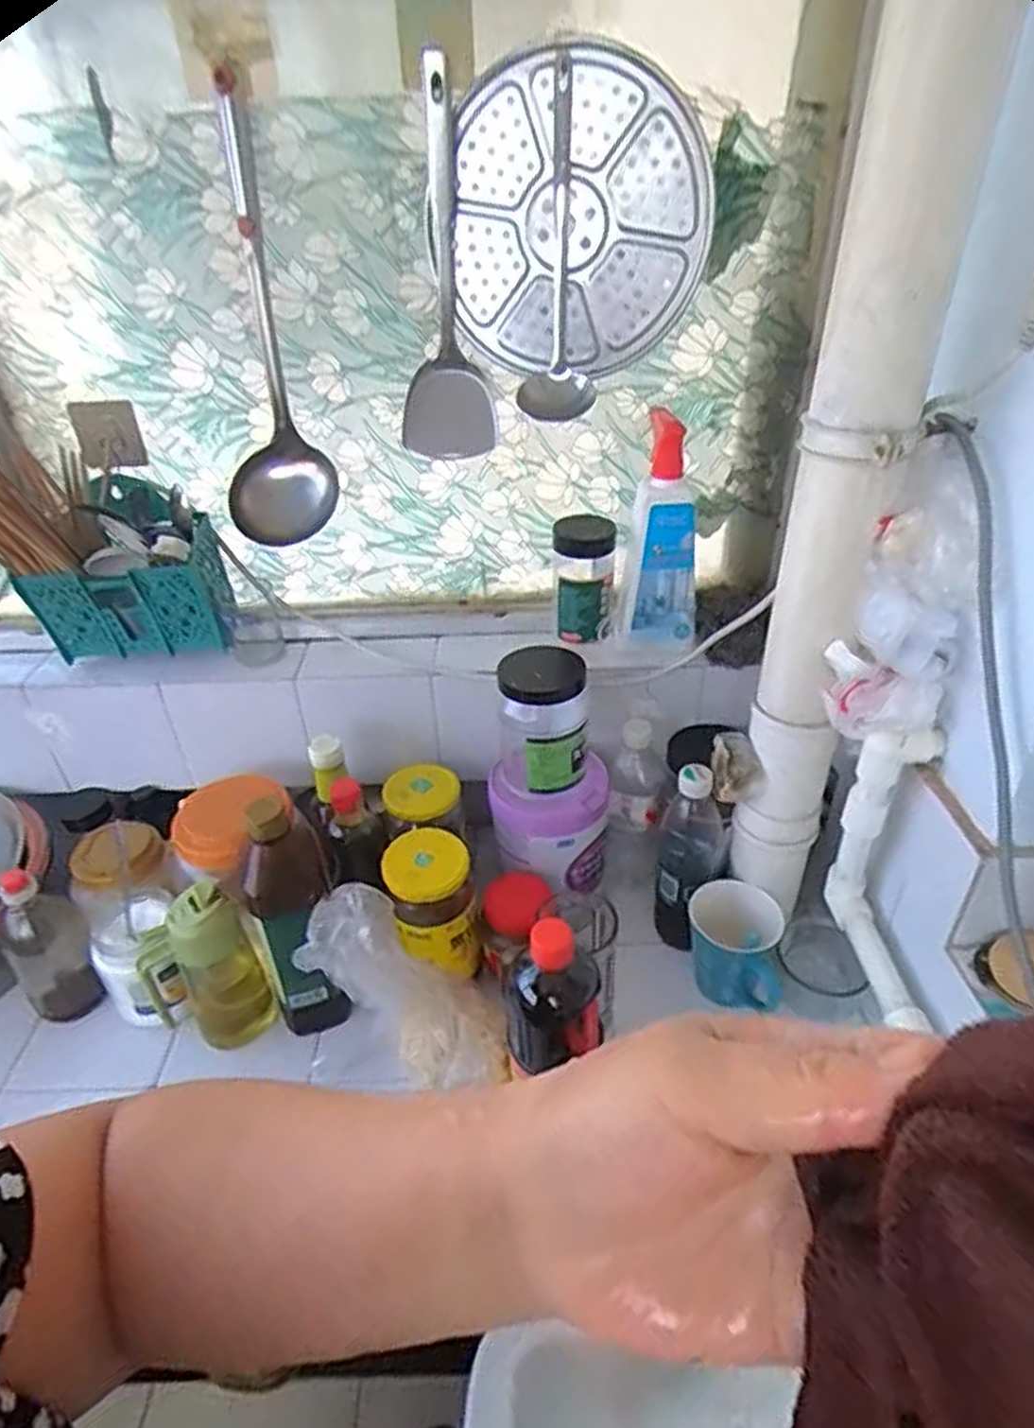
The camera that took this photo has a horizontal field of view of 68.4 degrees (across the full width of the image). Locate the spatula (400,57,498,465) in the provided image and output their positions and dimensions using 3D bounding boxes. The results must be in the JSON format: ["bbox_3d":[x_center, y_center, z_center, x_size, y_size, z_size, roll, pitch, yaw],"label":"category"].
[{"bbox_3d":[-0.072,-0.389,0.688,0.088,0.305,0.020,-3,34,0],"label":"spatula"}]

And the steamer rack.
[{"bbox_3d":[0.046,-0.427,0.665,0.236,0.237,0.018,-27,22,18],"label":"steamer rack"}]

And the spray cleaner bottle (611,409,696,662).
[{"bbox_3d":[0.148,-0.178,0.789,0.081,0.234,0.075,3,34,8],"label":"spray cleaner bottle"}]

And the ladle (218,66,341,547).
[{"bbox_3d":[-0.234,-0.332,0.670,0.099,0.336,0.108,-14,35,-17],"label":"ladle"}]

